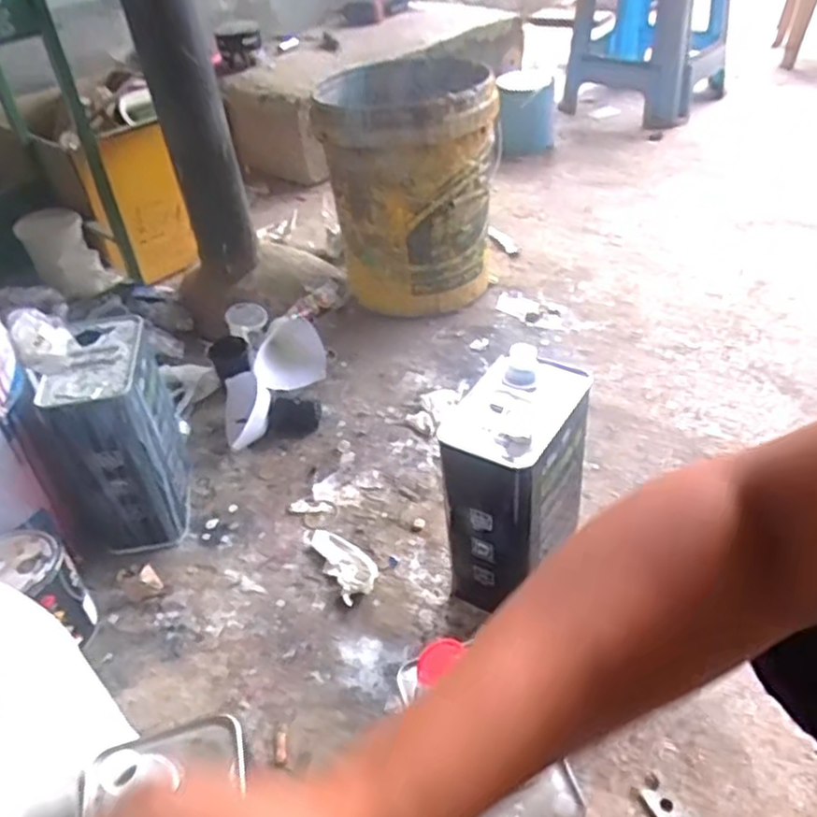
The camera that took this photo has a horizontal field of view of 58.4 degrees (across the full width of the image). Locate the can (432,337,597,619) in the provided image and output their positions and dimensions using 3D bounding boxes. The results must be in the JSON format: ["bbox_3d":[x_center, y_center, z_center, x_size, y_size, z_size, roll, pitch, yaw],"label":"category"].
[{"bbox_3d":[0.115,0.092,0.840,0.127,0.274,0.164,17,46,23],"label":"can"}]

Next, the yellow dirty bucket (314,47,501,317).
[{"bbox_3d":[-0.002,-0.404,1.351,0.301,0.382,0.287,-6,39,2],"label":"yellow dirty bucket"}]

